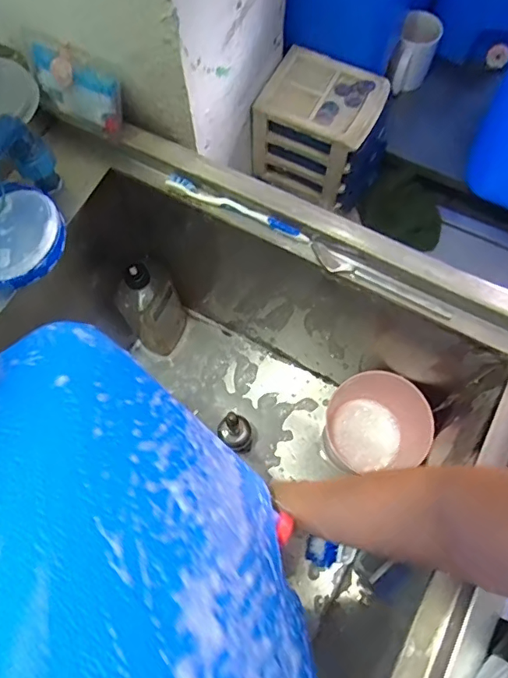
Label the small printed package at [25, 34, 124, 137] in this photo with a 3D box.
[{"bbox_3d":[-0.200,-0.285,0.559,0.120,0.069,0.041,30,73,10],"label":"small printed package"}]

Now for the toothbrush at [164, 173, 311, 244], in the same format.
[{"bbox_3d":[-0.019,-0.149,0.570,0.178,0.011,0.015,26,73,9],"label":"toothbrush"}]

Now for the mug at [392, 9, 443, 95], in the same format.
[{"bbox_3d":[0.272,-0.483,0.853,0.064,0.101,0.084,21,72,8],"label":"mug"}]

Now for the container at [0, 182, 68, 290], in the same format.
[{"bbox_3d":[-0.267,-0.112,0.546,0.108,0.039,0.119,42,76,13],"label":"container"}]

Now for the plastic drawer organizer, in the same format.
[{"bbox_3d":[0.107,-0.320,0.781,0.181,0.156,0.133,25,73,9],"label":"plastic drawer organizer"}]

